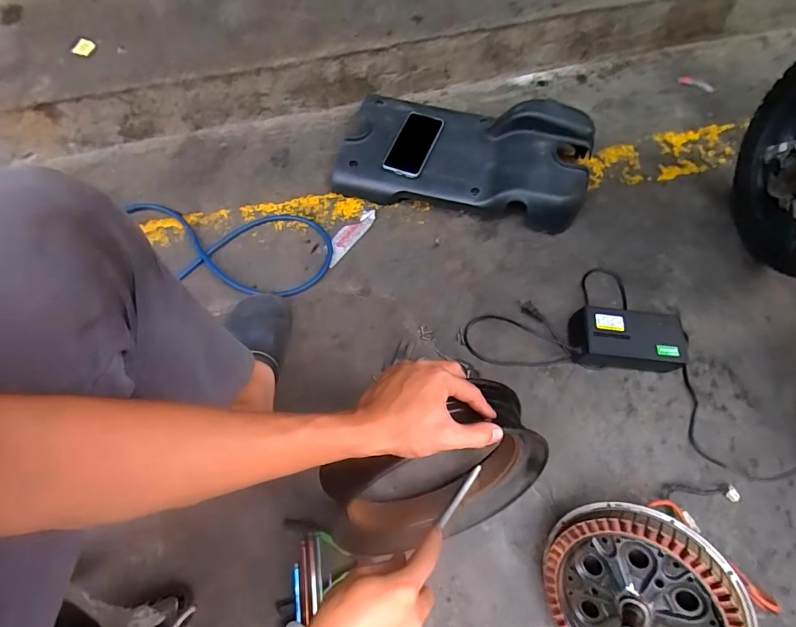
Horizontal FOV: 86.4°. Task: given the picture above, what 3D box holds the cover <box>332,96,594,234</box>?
[{"bbox_3d":[0.125,-0.321,0.837,0.478,0.118,0.235,14,67,8],"label":"cover"}]

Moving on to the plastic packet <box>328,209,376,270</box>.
[{"bbox_3d":[-0.100,-0.153,0.840,0.044,0.013,0.146,32,70,15],"label":"plastic packet"}]

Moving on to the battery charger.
[{"bbox_3d":[0.375,0.043,0.703,0.174,0.062,0.091,3,66,3],"label":"battery charger"}]

